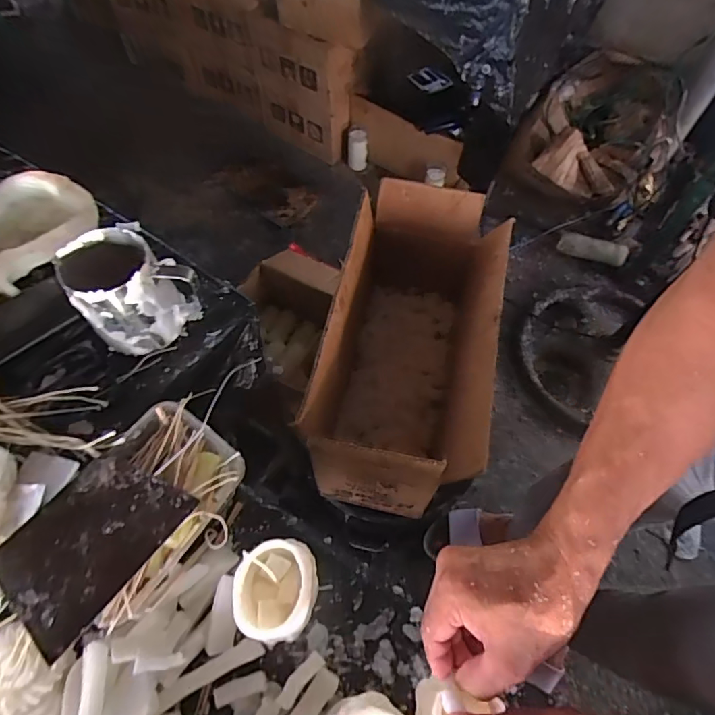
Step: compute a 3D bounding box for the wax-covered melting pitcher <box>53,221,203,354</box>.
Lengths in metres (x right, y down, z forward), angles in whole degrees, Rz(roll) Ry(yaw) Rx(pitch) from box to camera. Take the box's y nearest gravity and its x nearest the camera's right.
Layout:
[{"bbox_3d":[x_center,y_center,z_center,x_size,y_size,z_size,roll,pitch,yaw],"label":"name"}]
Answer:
[{"bbox_3d":[-0.228,-0.072,0.500,0.101,0.109,0.093,1,62,-1],"label":"wax-covered melting pitcher"}]

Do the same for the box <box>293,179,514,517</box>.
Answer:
[{"bbox_3d":[0.082,-0.013,0.817,0.231,0.271,0.457,12,62,5],"label":"box"}]

